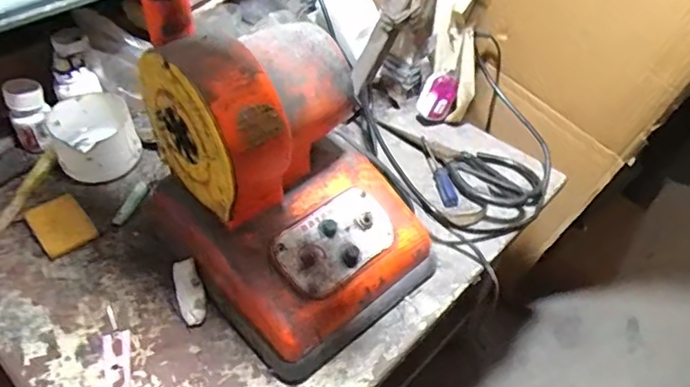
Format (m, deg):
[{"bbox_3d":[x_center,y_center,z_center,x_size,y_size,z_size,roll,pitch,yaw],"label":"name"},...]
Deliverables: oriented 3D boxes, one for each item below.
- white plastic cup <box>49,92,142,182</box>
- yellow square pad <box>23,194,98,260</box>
[{"bbox_3d":[-0.286,-0.062,0.609,0.086,0.066,0.099,-16,48,-17],"label":"white plastic cup"},{"bbox_3d":[-0.296,0.033,0.553,0.050,0.010,0.072,-33,55,-30],"label":"yellow square pad"}]

